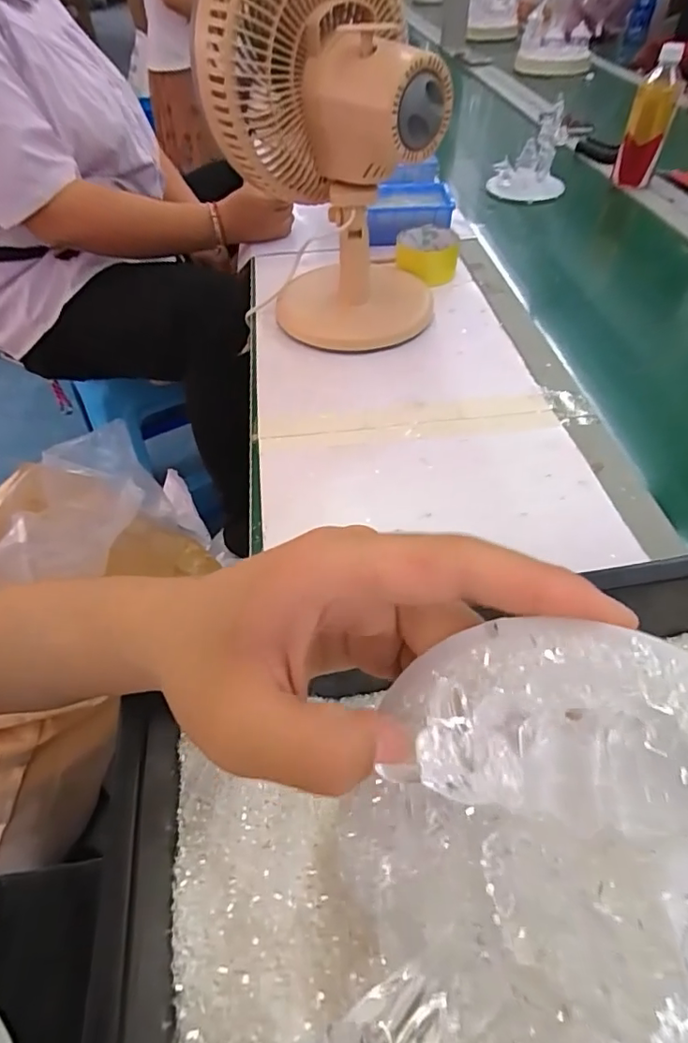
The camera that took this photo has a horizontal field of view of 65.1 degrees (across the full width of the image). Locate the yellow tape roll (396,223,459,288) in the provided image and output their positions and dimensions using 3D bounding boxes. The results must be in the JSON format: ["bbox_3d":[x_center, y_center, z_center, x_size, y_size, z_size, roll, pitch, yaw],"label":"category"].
[{"bbox_3d":[0.111,-0.358,0.723,0.083,0.041,0.087,3,49,-3],"label":"yellow tape roll"}]

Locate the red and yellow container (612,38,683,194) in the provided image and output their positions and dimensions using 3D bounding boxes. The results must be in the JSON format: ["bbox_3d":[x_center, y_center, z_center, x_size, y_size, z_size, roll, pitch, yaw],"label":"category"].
[{"bbox_3d":[0.489,-0.642,0.861,0.067,0.166,0.061,21,53,19],"label":"red and yellow container"}]

